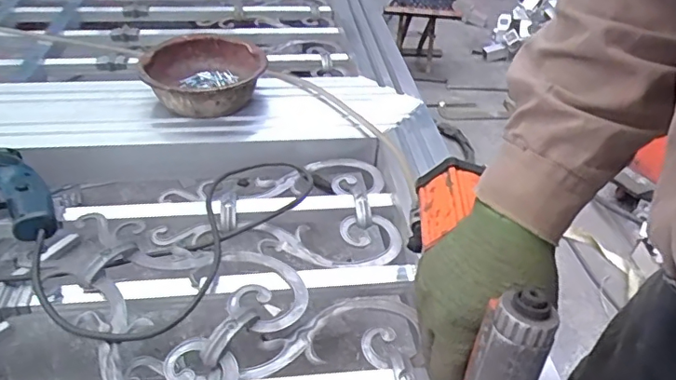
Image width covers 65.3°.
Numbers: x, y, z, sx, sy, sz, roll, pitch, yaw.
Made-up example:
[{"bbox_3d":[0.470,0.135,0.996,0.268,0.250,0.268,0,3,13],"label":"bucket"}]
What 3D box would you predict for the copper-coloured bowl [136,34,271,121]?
[{"bbox_3d":[-0.211,-0.184,0.852,0.181,0.081,0.169,2,40,-2],"label":"copper-coloured bowl"}]

